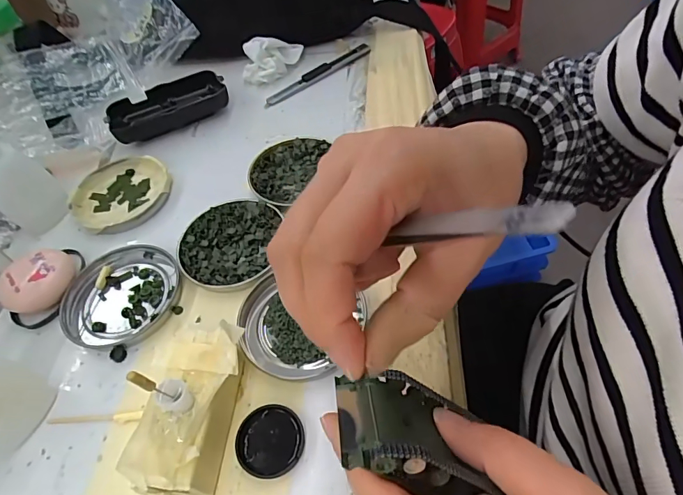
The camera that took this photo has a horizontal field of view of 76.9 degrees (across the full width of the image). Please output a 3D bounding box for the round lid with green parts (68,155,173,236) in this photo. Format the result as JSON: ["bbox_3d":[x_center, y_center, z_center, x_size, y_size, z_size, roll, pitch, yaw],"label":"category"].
[{"bbox_3d":[-0.184,-0.047,0.361,0.079,0.013,0.078,-4,52,6],"label":"round lid with green parts"}]

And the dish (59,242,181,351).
[{"bbox_3d":[-0.152,0.032,0.299,0.072,0.008,0.080,3,53,8],"label":"dish"}]

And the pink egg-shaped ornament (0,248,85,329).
[{"bbox_3d":[-0.209,0.023,0.301,0.043,0.023,0.057,29,62,27],"label":"pink egg-shaped ornament"}]

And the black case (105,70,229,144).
[{"bbox_3d":[-0.167,-0.136,0.415,0.108,0.024,0.051,-27,53,-12],"label":"black case"}]

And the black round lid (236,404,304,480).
[{"bbox_3d":[-0.038,0.104,0.231,0.034,0.007,0.035,-3,52,4],"label":"black round lid"}]

